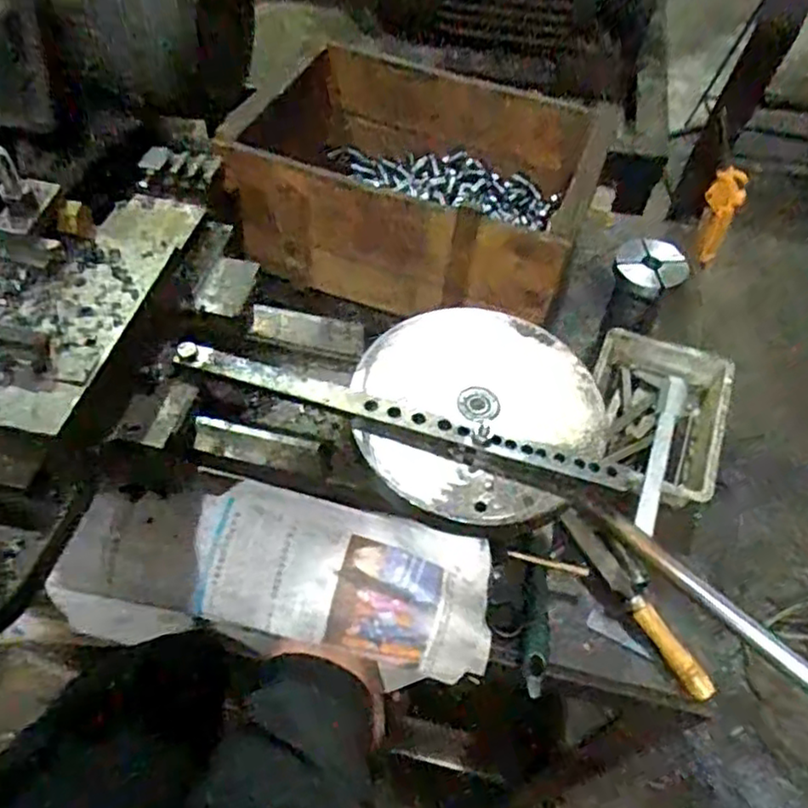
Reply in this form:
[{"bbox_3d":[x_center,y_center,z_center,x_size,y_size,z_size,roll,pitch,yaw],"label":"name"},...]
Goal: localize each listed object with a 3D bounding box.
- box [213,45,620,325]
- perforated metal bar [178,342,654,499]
[{"bbox_3d":[0.008,-0.237,0.722,0.320,0.158,0.285,13,53,5],"label":"box"},{"bbox_3d":[-0.003,0.009,0.480,0.331,0.013,0.023,17,54,8],"label":"perforated metal bar"}]

